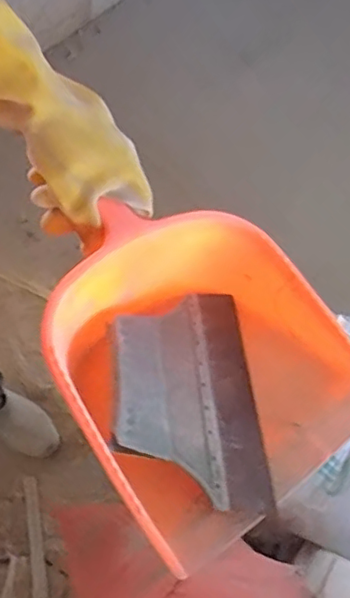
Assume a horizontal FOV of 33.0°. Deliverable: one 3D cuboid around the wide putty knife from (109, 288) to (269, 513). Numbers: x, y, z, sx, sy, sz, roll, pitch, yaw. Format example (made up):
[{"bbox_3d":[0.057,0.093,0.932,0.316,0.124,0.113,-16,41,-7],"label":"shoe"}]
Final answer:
[{"bbox_3d":[0.009,0.070,0.477,0.114,0.006,0.198,10,47,-17],"label":"wide putty knife"}]

